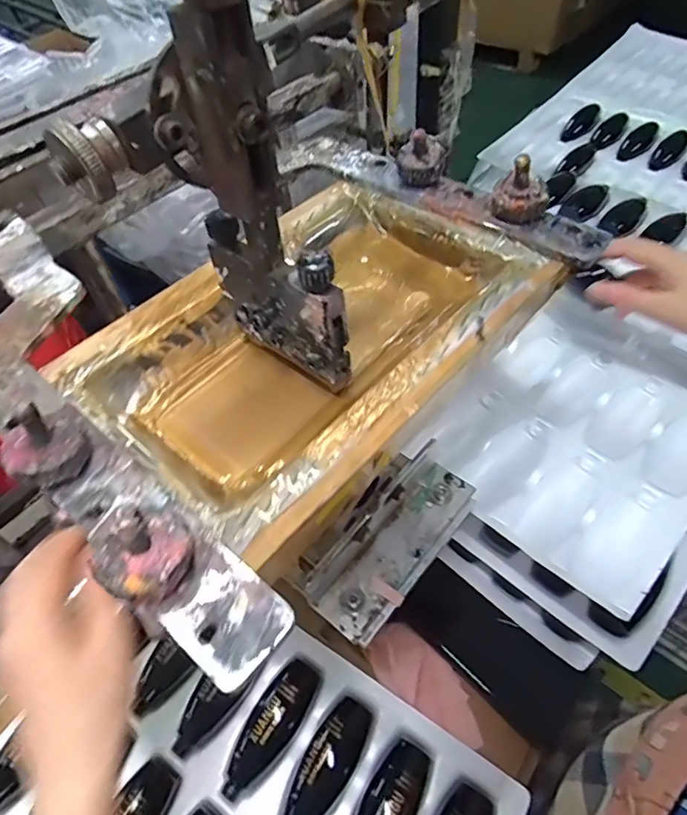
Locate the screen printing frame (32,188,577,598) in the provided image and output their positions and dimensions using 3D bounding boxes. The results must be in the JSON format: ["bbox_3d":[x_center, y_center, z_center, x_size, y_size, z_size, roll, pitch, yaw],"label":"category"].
[{"bbox_3d":[-0.013,-0.039,0.285,0.164,0.030,0.225,33,60,26],"label":"screen printing frame"}]

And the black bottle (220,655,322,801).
[{"bbox_3d":[-0.058,0.240,0.403,0.035,0.026,0.101,28,58,24],"label":"black bottle"}]

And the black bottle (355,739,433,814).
[{"bbox_3d":[0.027,0.287,0.368,0.036,0.031,0.100,27,58,23],"label":"black bottle"}]

